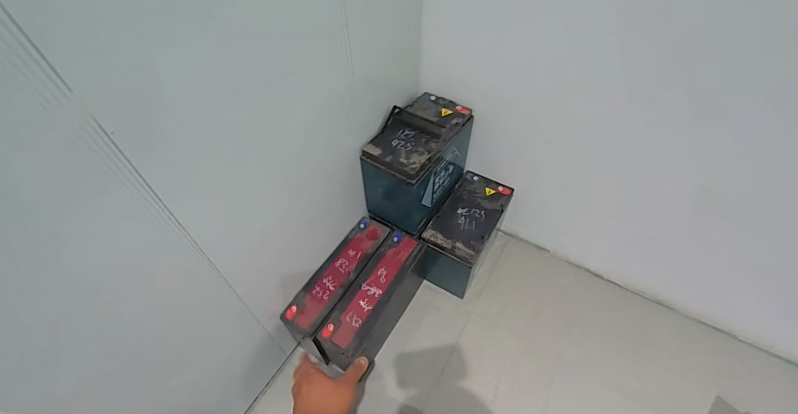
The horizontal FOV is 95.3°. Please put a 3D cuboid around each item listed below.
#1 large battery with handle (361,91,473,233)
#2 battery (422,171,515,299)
[{"bbox_3d":[0.044,-0.096,0.738,0.130,0.179,0.227,30,60,21],"label":"large battery with handle"},{"bbox_3d":[0.150,0.062,0.833,0.117,0.175,0.226,26,57,19],"label":"battery"}]

